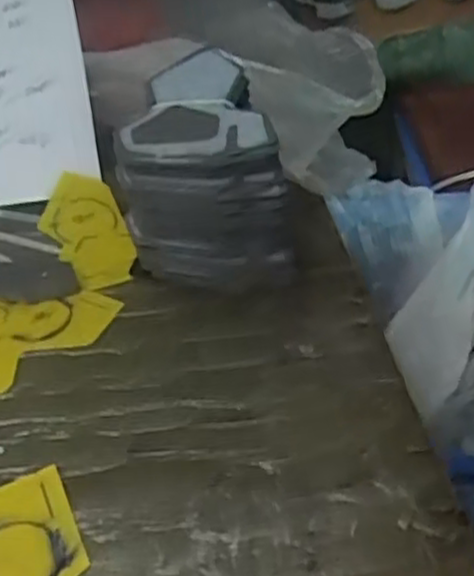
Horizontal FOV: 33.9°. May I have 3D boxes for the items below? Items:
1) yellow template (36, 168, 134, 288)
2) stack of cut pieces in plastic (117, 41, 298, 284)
[{"bbox_3d":[-0.110,-0.043,0.584,0.057,0.014,0.104,-24,59,-17],"label":"yellow template"},{"bbox_3d":[-0.019,-0.073,0.539,0.112,0.132,0.118,2,40,2],"label":"stack of cut pieces in plastic"}]

